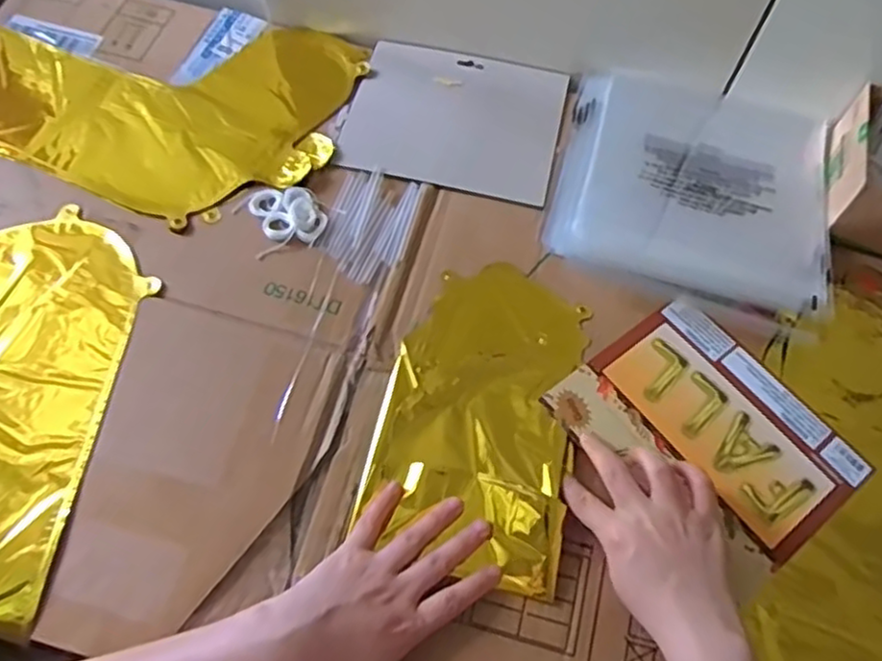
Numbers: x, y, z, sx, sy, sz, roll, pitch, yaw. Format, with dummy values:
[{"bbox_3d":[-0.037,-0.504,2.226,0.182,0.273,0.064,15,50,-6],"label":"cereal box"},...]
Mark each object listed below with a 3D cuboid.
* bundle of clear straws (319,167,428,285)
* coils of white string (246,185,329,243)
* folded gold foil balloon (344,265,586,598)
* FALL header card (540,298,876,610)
[{"bbox_3d":[-0.059,-0.090,0.594,0.070,0.005,0.105,15,65,6],"label":"bundle of clear straws"},{"bbox_3d":[-0.129,-0.100,0.590,0.048,0.012,0.066,-32,69,-15],"label":"coils of white string"},{"bbox_3d":[0.031,0.059,0.532,0.143,0.018,0.237,13,65,5],"label":"folded gold foil balloon"},{"bbox_3d":[0.201,0.077,0.525,0.158,0.006,0.192,-34,70,-19],"label":"FALL header card"}]

